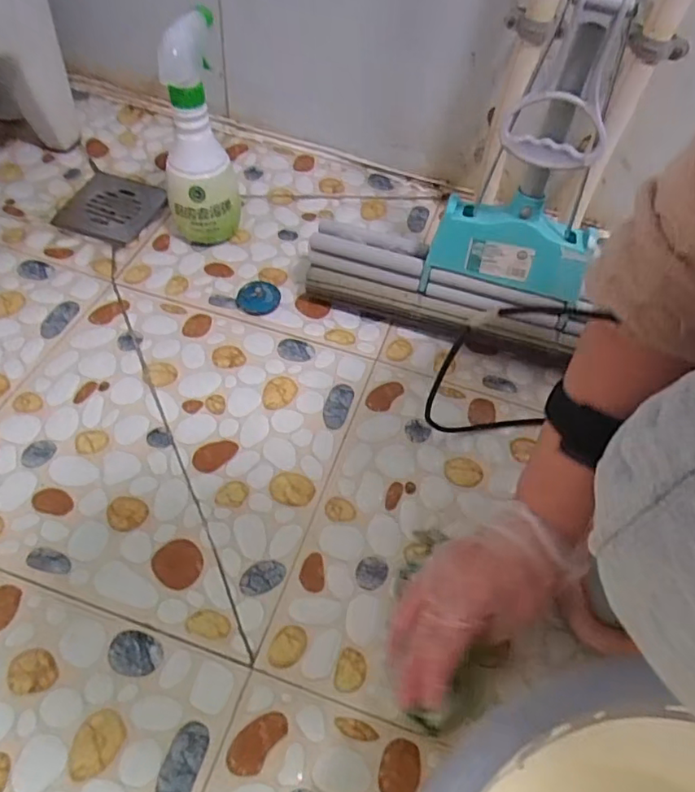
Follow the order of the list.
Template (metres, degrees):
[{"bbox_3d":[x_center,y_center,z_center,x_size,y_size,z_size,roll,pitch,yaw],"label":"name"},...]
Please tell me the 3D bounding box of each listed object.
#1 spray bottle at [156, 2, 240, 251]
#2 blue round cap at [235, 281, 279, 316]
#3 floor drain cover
[{"bbox_3d":[-0.155,-0.258,0.575,0.070,0.219,0.067,-9,56,-11],"label":"spray bottle"},{"bbox_3d":[-0.094,-0.104,0.594,0.045,0.017,0.037,-5,55,-8],"label":"blue round cap"},{"bbox_3d":[-0.285,-0.227,0.676,0.108,0.014,0.105,20,55,9],"label":"floor drain cover"}]

